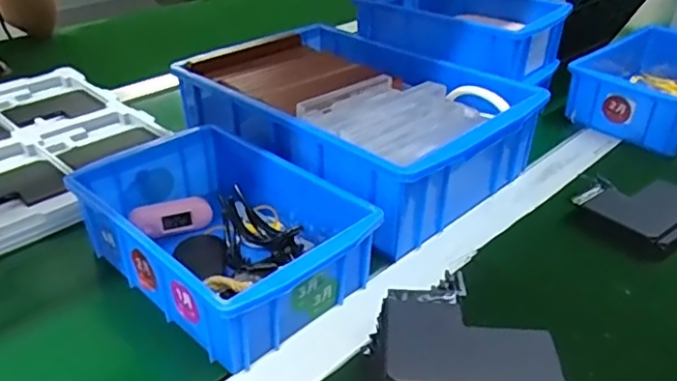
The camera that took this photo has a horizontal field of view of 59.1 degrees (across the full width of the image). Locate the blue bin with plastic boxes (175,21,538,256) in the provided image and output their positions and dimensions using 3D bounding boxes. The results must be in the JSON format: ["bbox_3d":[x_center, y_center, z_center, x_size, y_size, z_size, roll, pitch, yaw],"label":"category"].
[{"bbox_3d":[0.006,-0.070,0.557,0.306,0.078,0.208,27,41,35],"label":"blue bin with plastic boxes"}]

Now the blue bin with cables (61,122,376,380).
[{"bbox_3d":[-0.082,0.024,0.418,0.190,0.051,0.126,28,41,36],"label":"blue bin with cables"}]

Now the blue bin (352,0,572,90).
[{"bbox_3d":[0.125,-0.165,0.624,0.183,0.066,0.129,25,39,33],"label":"blue bin"}]

